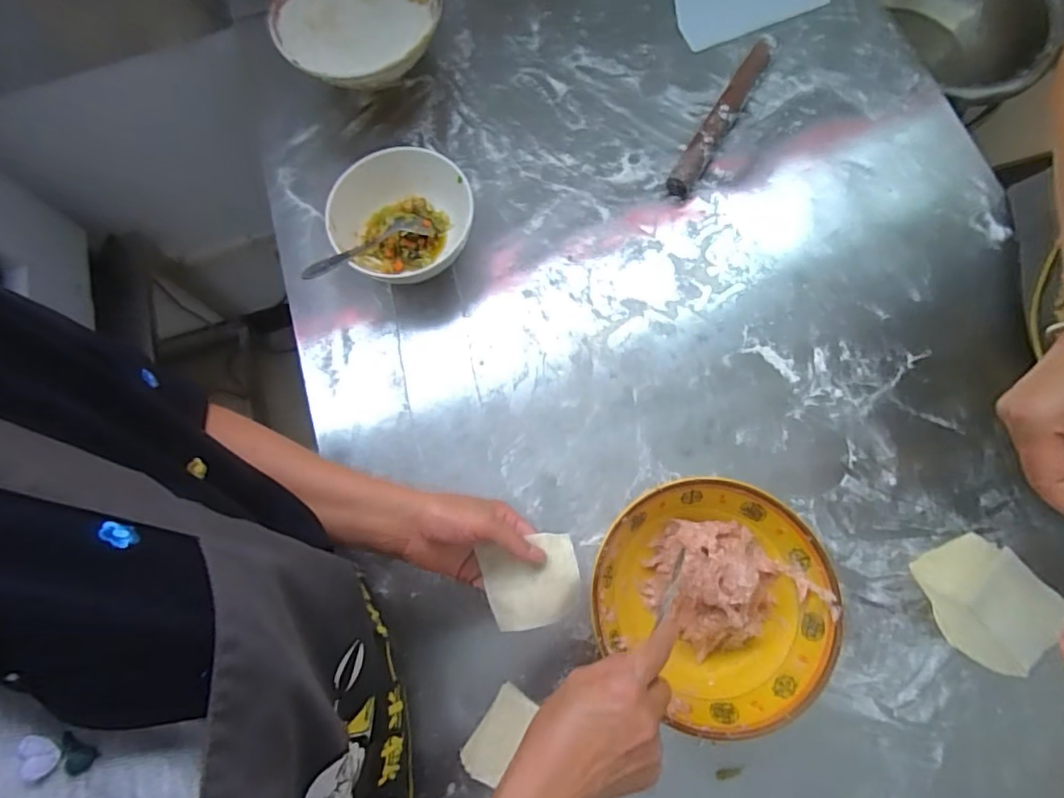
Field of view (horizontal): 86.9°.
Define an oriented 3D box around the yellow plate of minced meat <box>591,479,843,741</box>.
[{"bbox_3d":[0.158,0.177,0.501,0.185,0.078,0.196,-1,74,3],"label":"yellow plate of minced meat"}]

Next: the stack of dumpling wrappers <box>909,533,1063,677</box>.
[{"bbox_3d":[0.417,0.185,0.514,0.093,0.035,0.120,-39,73,-11],"label":"stack of dumpling wrappers"}]

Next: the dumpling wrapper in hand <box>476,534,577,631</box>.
[{"bbox_3d":[0.000,0.148,0.454,0.076,0.011,0.067,-17,82,12],"label":"dumpling wrapper in hand"}]

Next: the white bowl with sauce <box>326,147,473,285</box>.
[{"bbox_3d":[-0.144,-0.193,0.633,0.155,0.078,0.160,-1,74,3],"label":"white bowl with sauce"}]

